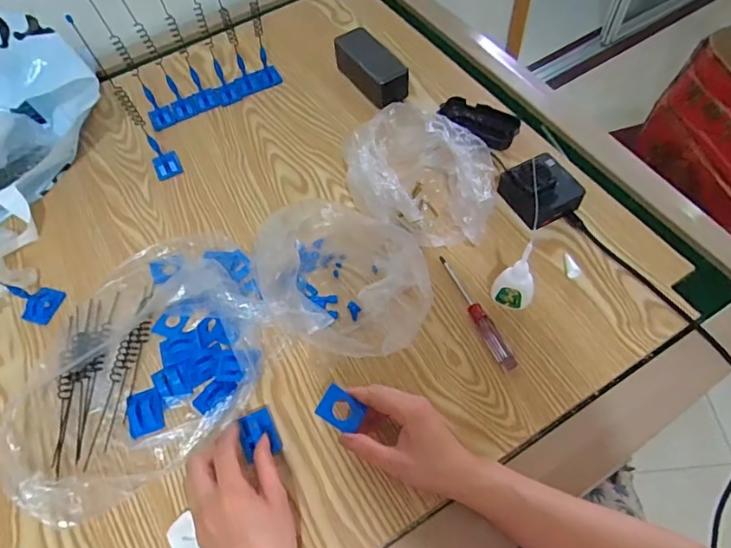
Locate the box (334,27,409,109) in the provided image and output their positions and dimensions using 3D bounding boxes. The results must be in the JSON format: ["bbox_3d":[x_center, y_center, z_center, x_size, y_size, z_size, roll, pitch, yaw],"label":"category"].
[{"bbox_3d":[0.009,-0.303,0.724,0.059,0.054,0.149,-28,62,-12],"label":"box"}]

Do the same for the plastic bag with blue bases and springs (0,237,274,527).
[{"bbox_3d":[-0.243,0.077,0.522,0.276,0.056,0.256,-30,63,-14],"label":"plastic bag with blue bases and springs"}]

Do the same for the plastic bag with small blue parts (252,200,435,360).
[{"bbox_3d":[-0.025,-0.012,0.534,0.167,0.090,0.201,-14,60,-5],"label":"plastic bag with small blue parts"}]

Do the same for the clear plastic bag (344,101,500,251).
[{"bbox_3d":[0.065,-0.118,0.593,0.168,0.086,0.160,8,61,8],"label":"clear plastic bag"}]

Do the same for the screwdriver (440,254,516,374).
[{"bbox_3d":[0.121,0.037,0.535,0.019,0.019,0.149,-22,61,-9],"label":"screwdriver"}]

